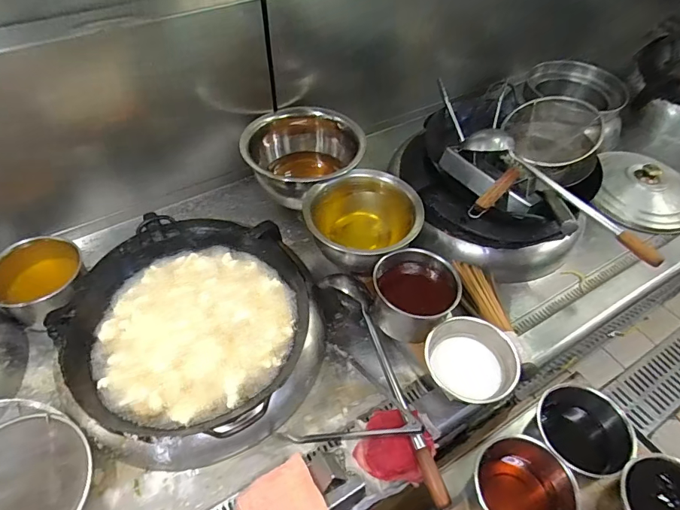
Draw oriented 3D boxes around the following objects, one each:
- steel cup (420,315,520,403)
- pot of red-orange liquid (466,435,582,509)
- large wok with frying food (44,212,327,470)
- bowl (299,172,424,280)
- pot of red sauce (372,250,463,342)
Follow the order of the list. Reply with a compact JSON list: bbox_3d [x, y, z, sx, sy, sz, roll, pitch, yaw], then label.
[{"bbox_3d":[0.244,0.216,0.834,0.164,0.104,0.144,13,50,10],"label":"steel cup"},{"bbox_3d":[0.292,0.390,0.704,0.140,0.107,0.148,1,49,-1],"label":"pot of red-orange liquid"},{"bbox_3d":[-0.286,0.154,0.878,0.480,0.167,0.456,1,49,-1],"label":"large wok with frying food"},{"bbox_3d":[0.054,-0.075,0.999,0.247,0.148,0.212,16,50,12],"label":"bowl"},{"bbox_3d":[0.157,0.089,0.908,0.166,0.125,0.147,-3,49,-4],"label":"pot of red sauce"}]

